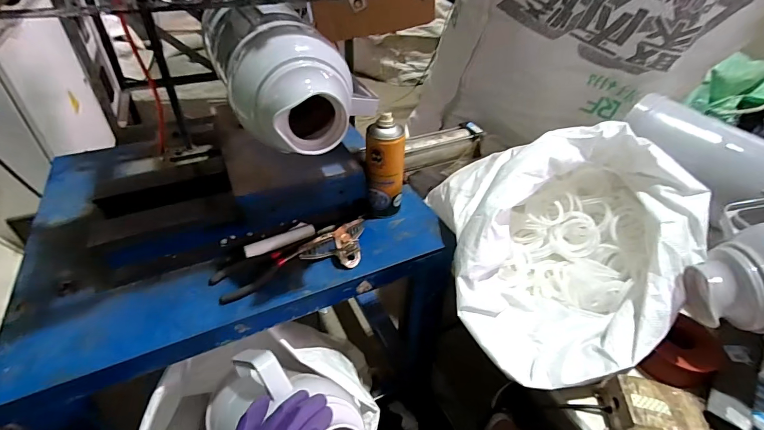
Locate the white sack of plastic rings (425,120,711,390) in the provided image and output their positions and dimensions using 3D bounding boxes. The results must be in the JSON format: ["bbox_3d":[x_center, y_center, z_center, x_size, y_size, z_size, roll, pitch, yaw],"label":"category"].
[{"bbox_3d":[0.286,0.032,0.575,0.362,0.217,0.358,-3,40,-6],"label":"white sack of plastic rings"}]

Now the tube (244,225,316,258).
[{"bbox_3d":[-0.164,0.042,0.619,0.115,0.015,0.021,-21,45,-24],"label":"tube"}]

